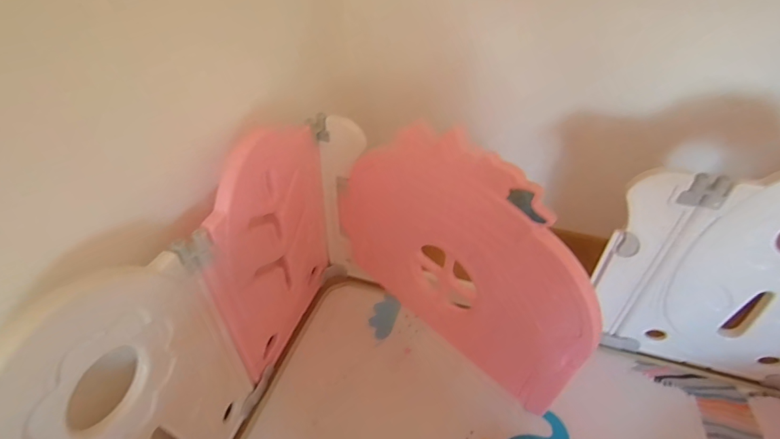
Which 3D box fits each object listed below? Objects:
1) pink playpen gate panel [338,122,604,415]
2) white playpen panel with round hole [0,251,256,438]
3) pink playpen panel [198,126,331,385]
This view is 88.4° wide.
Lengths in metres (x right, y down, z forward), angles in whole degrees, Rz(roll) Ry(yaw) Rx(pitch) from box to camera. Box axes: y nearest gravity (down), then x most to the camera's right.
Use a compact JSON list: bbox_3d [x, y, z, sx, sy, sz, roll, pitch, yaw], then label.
[{"bbox_3d":[0.116,0.073,0.848,0.618,0.554,0.030,32,51,31],"label":"pink playpen gate panel"},{"bbox_3d":[-0.381,0.328,0.629,0.030,0.603,0.388,10,43,12],"label":"white playpen panel with round hole"},{"bbox_3d":[-0.242,0.056,0.896,0.035,0.546,0.404,12,44,13],"label":"pink playpen panel"}]

